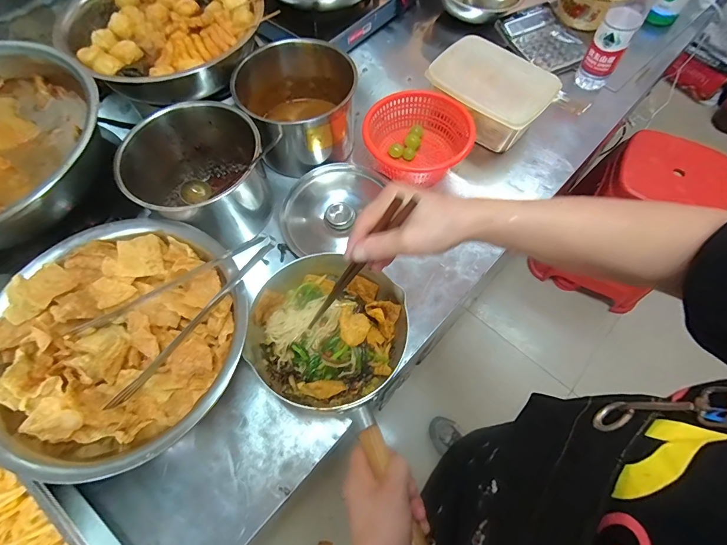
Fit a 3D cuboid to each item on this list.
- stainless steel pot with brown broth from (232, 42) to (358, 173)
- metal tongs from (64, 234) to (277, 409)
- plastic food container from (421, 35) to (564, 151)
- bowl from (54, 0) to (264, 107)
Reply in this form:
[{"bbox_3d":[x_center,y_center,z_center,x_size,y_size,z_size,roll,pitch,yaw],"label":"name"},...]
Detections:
[{"bbox_3d":[-0.112,-0.283,0.636,0.184,0.161,0.172,0,65,-1],"label":"stainless steel pot with brown broth"},{"bbox_3d":[-0.231,0.046,0.482,0.274,0.038,0.113,-34,81,-4],"label":"metal tongs"},{"bbox_3d":[0.226,-0.320,0.672,0.196,0.091,0.143,37,70,15],"label":"plastic food container"},{"bbox_3d":[-0.322,-0.399,0.631,0.306,0.095,0.287,-39,71,-17],"label":"bowl"}]

